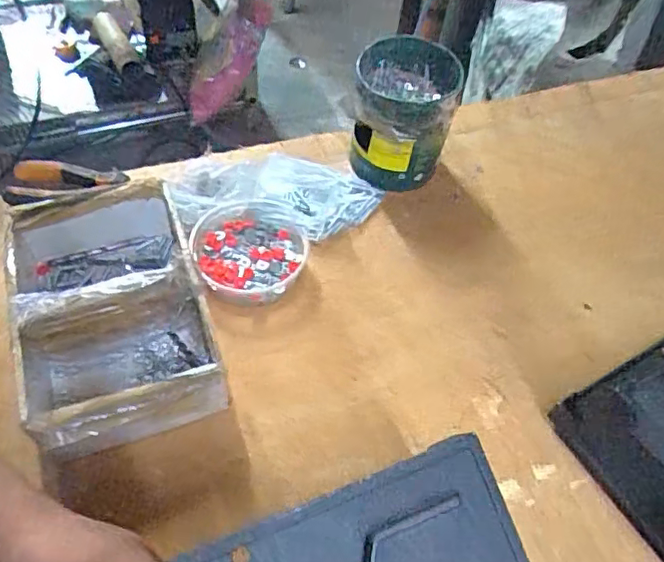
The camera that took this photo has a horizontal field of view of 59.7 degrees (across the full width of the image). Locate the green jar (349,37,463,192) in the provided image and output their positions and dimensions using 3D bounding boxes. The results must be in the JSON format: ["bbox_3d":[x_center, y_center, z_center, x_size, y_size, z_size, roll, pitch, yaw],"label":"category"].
[{"bbox_3d":[0.079,-0.183,0.655,0.105,0.122,0.116,9,55,4],"label":"green jar"}]

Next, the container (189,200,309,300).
[{"bbox_3d":[-0.083,-0.026,0.587,0.112,0.039,0.108,-6,55,-7],"label":"container"}]

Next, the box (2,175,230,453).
[{"bbox_3d":[-0.196,0.023,0.507,0.153,0.099,0.238,-17,57,-15],"label":"box"}]

